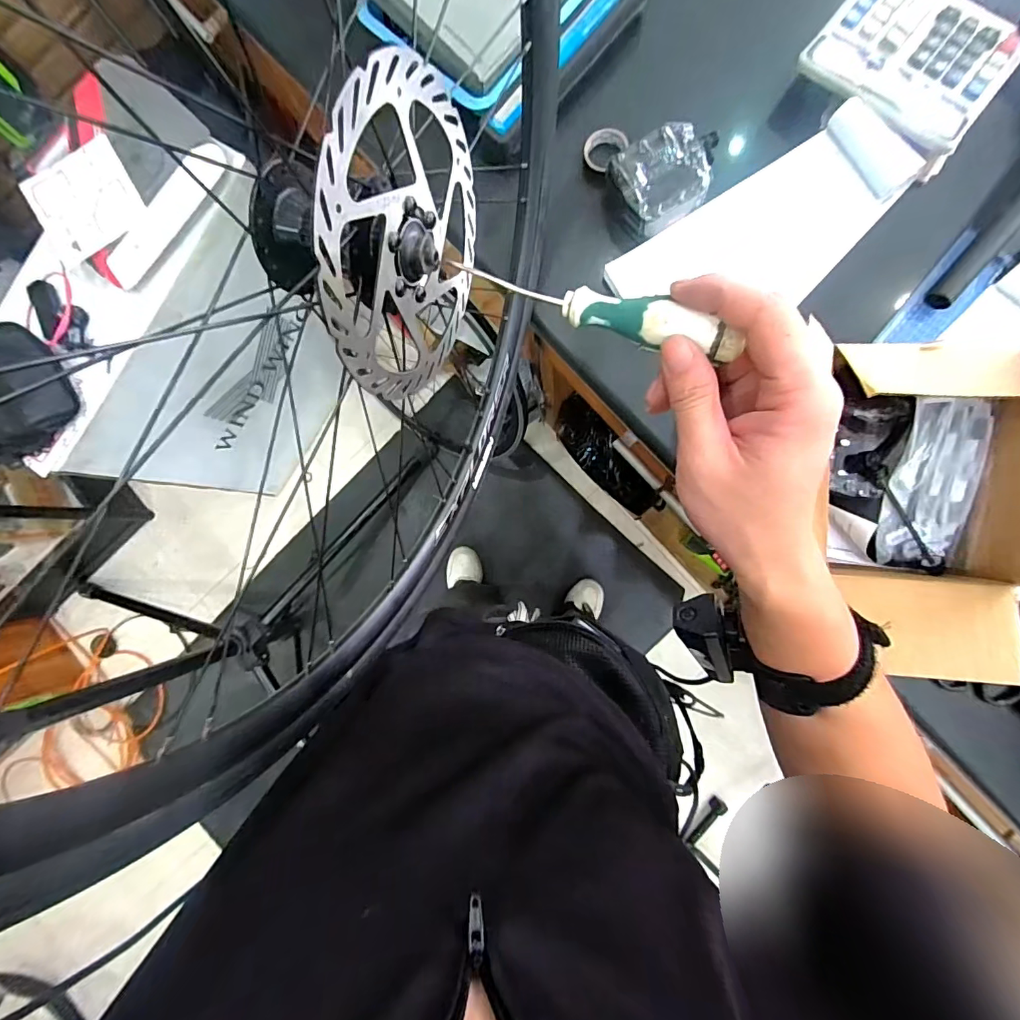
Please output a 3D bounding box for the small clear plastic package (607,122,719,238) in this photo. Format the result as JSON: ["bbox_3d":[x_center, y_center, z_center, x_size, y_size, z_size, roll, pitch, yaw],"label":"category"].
[{"bbox_3d":[0.176,-0.372,0.524,0.116,0.054,0.093,-28,85,4],"label":"small clear plastic package"}]

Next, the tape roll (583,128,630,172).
[{"bbox_3d":[0.113,-0.428,0.553,0.049,0.016,0.045,0,88,6],"label":"tape roll"}]

